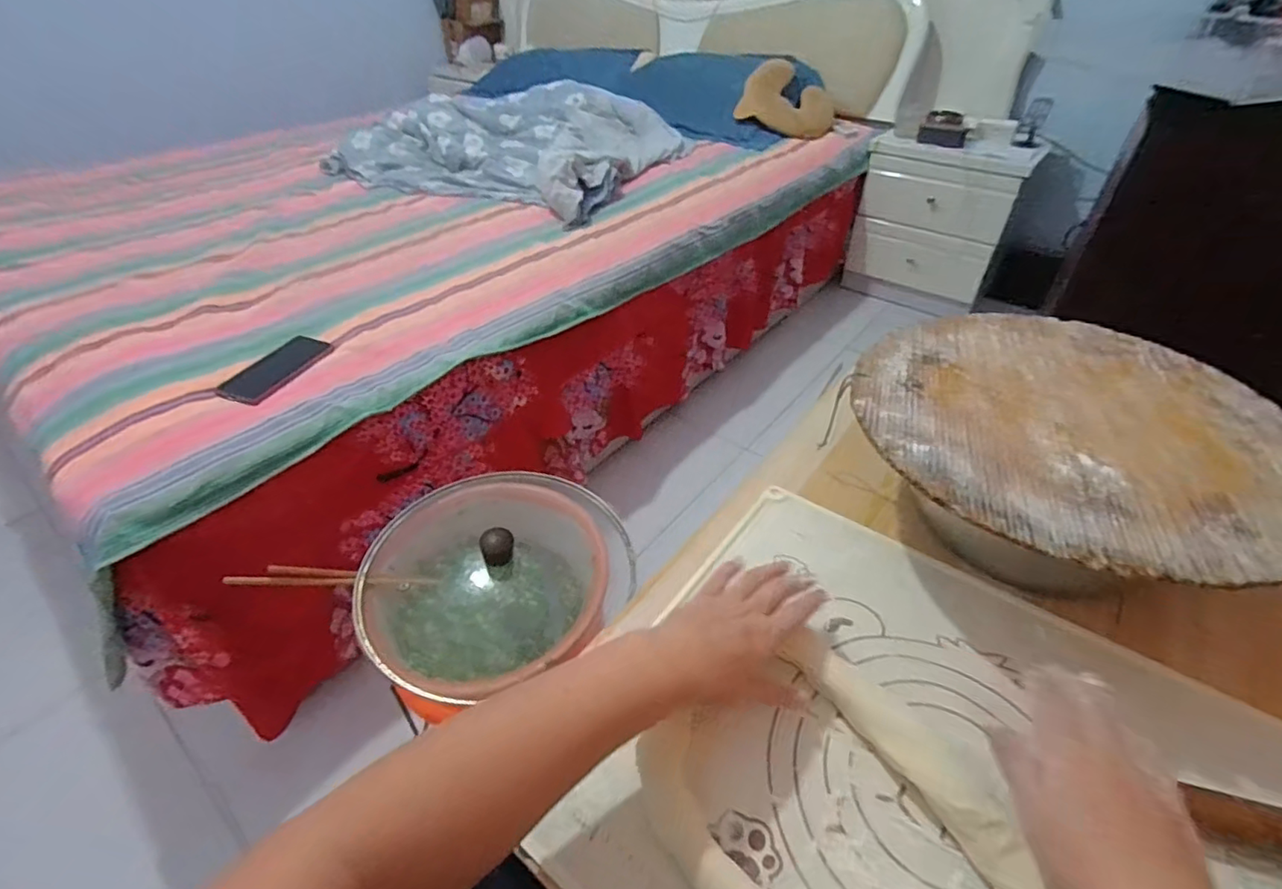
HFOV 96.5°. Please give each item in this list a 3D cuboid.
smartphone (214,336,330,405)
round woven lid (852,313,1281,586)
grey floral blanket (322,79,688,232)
[{"bbox_3d":[-0.553,-0.113,0.870,0.074,0.011,0.169,19,43,8],"label":"smartphone"},{"bbox_3d":[0.382,-0.026,0.511,0.348,0.011,0.349,25,48,29],"label":"round woven lid"},{"bbox_3d":[-0.345,-0.878,1.630,0.816,0.141,0.755,17,44,20],"label":"grey floral blanket"}]

